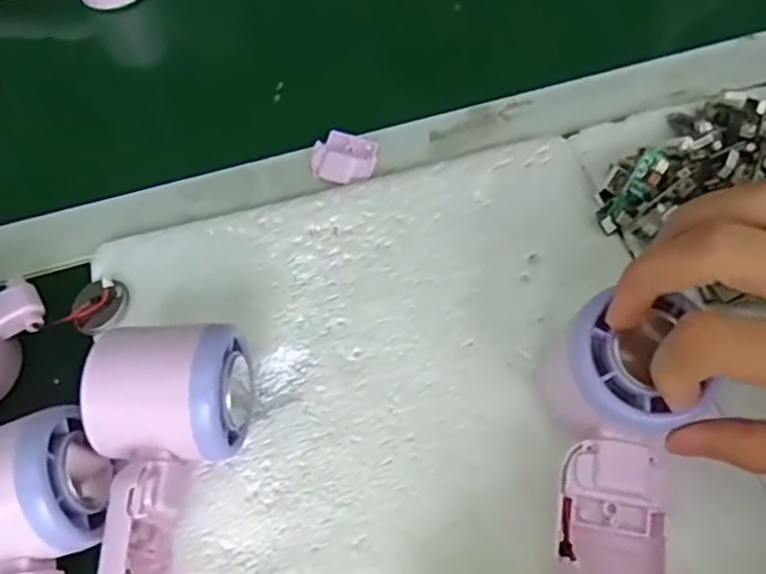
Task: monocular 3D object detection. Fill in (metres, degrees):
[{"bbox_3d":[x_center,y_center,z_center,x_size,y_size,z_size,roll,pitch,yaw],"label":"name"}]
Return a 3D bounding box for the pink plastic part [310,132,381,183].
[{"bbox_3d":[-0.023,-0.076,0.396,0.038,0.010,0.036,1,58,5],"label":"pink plastic part"}]

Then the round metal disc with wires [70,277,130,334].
[{"bbox_3d":[-0.141,0.008,0.336,0.026,0.007,0.028,-2,58,3],"label":"round metal disc with wires"}]

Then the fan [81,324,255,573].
[{"bbox_3d":[-0.088,0.094,0.256,0.059,0.062,0.162,0,72,3],"label":"fan"}]

